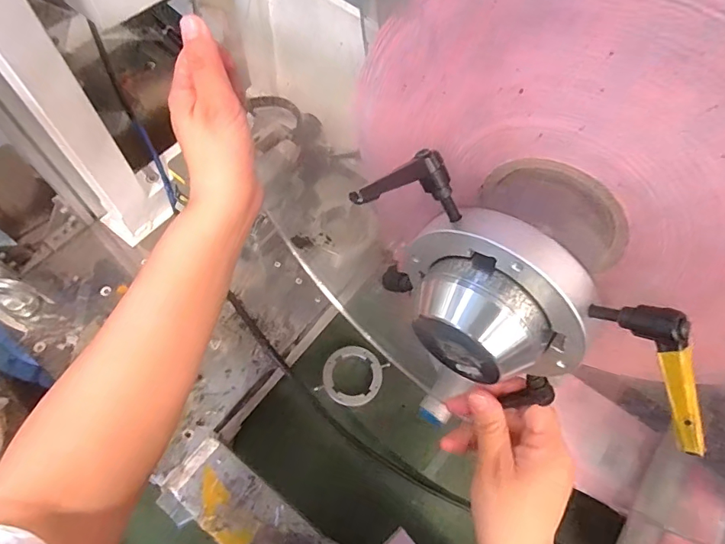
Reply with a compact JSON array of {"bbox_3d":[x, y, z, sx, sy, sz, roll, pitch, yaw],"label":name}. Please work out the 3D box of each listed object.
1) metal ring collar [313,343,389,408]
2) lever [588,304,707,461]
[{"bbox_3d":[-0.018,0.187,0.813,0.103,0.010,0.105,28,65,11],"label":"metal ring collar"},{"bbox_3d":[0.125,0.037,0.183,0.014,0.027,0.066,-20,66,-13],"label":"lever"}]

